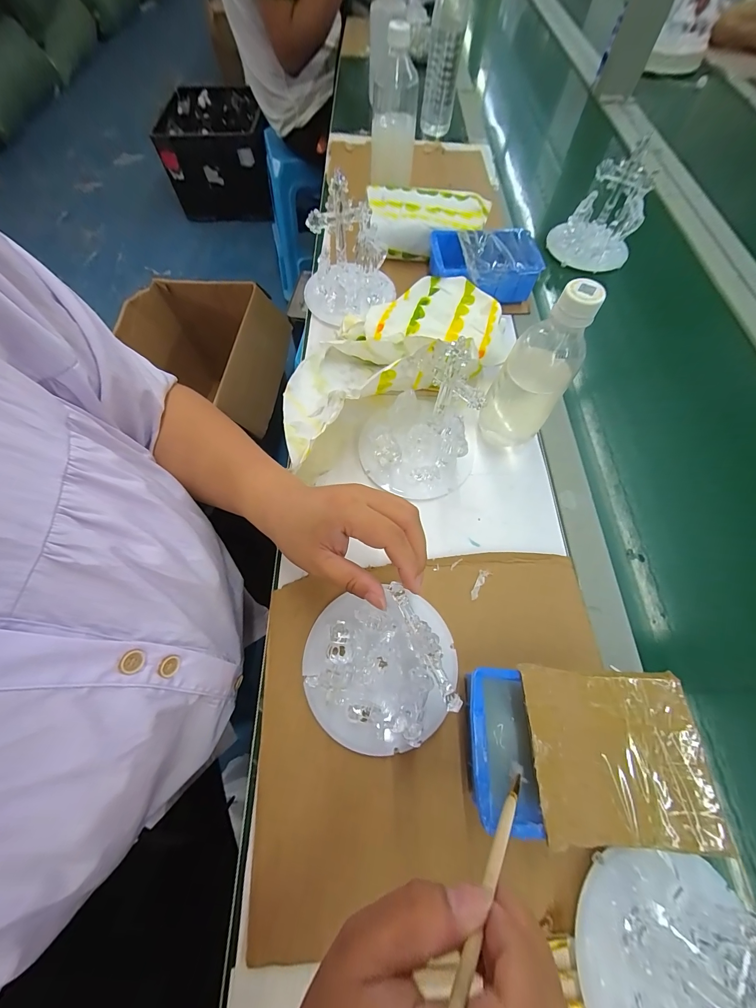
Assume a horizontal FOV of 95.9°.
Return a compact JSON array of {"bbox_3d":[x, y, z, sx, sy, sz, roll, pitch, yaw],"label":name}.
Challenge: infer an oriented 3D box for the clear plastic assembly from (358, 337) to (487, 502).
[{"bbox_3d":[0.048,-0.088,0.347,0.127,0.111,0.122,24,67,10],"label":"clear plastic assembly"}]

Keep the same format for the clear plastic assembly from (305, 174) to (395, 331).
[{"bbox_3d":[-0.034,-0.319,0.441,0.111,0.121,0.105,0,65,-1],"label":"clear plastic assembly"}]

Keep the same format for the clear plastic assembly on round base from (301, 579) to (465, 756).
[{"bbox_3d":[0.000,0.134,0.282,0.119,0.032,0.120,1,65,-3],"label":"clear plastic assembly on round base"}]

